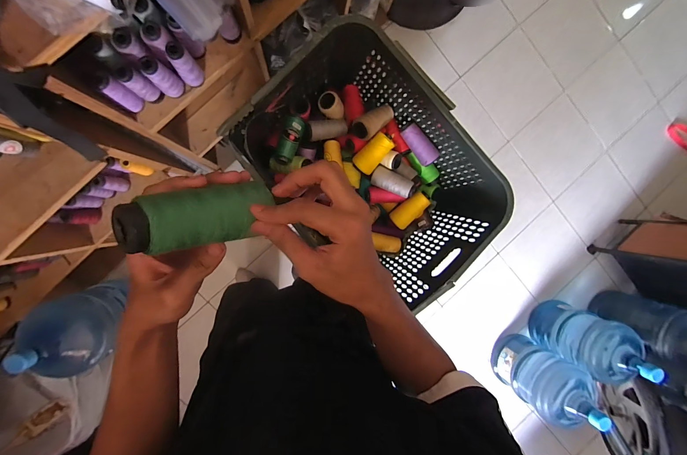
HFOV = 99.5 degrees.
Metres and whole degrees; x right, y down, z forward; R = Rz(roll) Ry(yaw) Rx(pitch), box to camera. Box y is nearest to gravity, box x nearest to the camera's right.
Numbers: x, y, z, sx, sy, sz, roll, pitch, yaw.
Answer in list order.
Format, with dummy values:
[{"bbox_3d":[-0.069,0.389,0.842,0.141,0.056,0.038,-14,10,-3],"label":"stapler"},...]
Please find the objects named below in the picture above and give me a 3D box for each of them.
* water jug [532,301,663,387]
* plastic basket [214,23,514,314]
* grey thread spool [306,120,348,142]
[{"bbox_3d":[1.134,0.524,1.331,0.239,0.495,0.244,22,90,-9],"label":"water jug"},{"bbox_3d":[0.072,-0.123,0.717,0.384,0.260,0.552,-44,98,-3],"label":"plastic basket"},{"bbox_3d":[-0.041,-0.247,0.734,0.107,0.039,0.042,-14,95,-20],"label":"grey thread spool"}]

